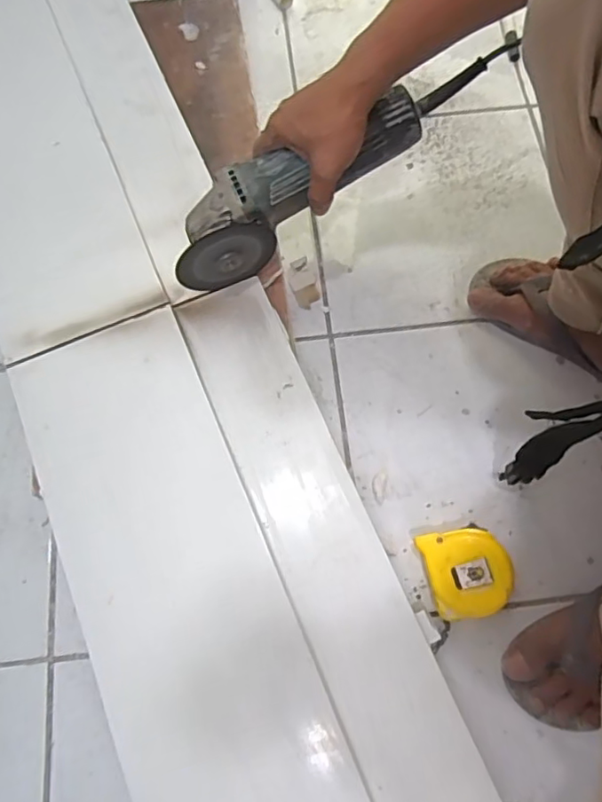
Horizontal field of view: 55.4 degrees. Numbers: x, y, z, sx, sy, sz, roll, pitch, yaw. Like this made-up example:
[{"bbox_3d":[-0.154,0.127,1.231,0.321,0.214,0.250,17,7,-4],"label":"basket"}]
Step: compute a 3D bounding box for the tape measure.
[{"bbox_3d":[0.150,0.158,0.528,0.072,0.048,0.075,-8,71,-2],"label":"tape measure"}]

